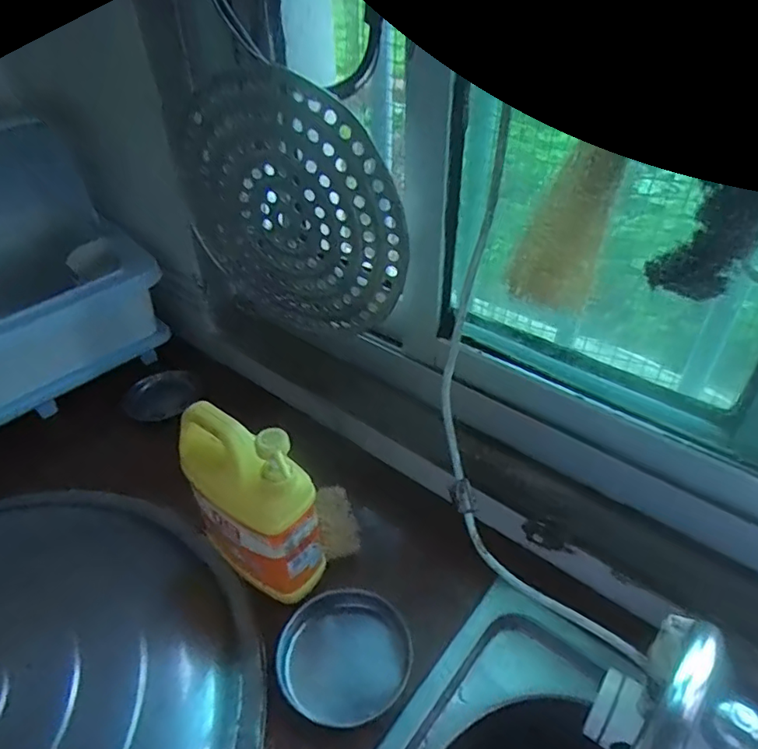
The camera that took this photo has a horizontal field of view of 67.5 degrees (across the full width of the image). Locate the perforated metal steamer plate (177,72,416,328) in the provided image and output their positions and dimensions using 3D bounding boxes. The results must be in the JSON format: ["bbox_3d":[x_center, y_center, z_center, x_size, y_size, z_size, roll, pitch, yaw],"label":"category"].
[{"bbox_3d":[-0.100,-0.170,0.617,0.283,0.282,0.017,-3,35,41],"label":"perforated metal steamer plate"}]

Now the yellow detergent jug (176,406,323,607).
[{"bbox_3d":[-0.132,0.130,0.575,0.129,0.238,0.068,28,48,30],"label":"yellow detergent jug"}]

